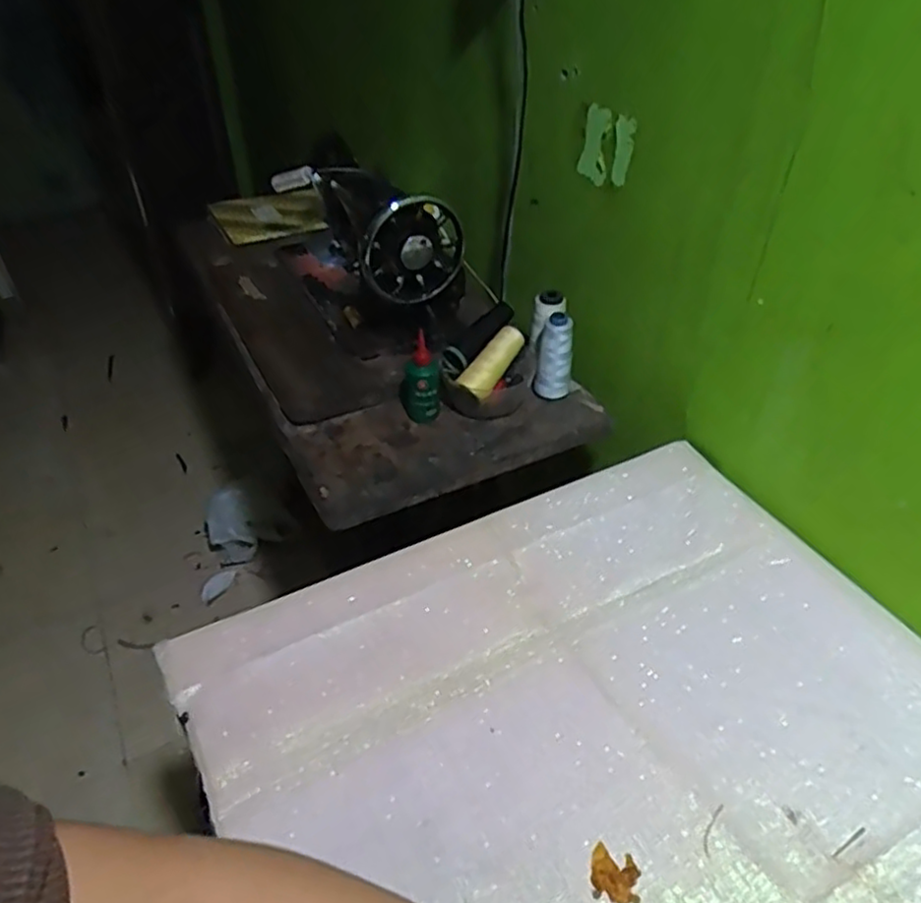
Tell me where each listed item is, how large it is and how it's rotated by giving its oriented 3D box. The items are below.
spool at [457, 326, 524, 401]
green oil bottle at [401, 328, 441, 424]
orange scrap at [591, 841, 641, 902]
[{"bbox_3d":[0.041,-0.109,0.875,0.034,0.034,0.109,28,70,30],"label":"spool"},{"bbox_3d":[-0.048,-0.087,0.875,0.047,0.112,0.041,-7,40,-7],"label":"green oil bottle"},{"bbox_3d":[0.110,0.300,0.501,0.033,0.004,0.034,7,40,9],"label":"orange scrap"}]

